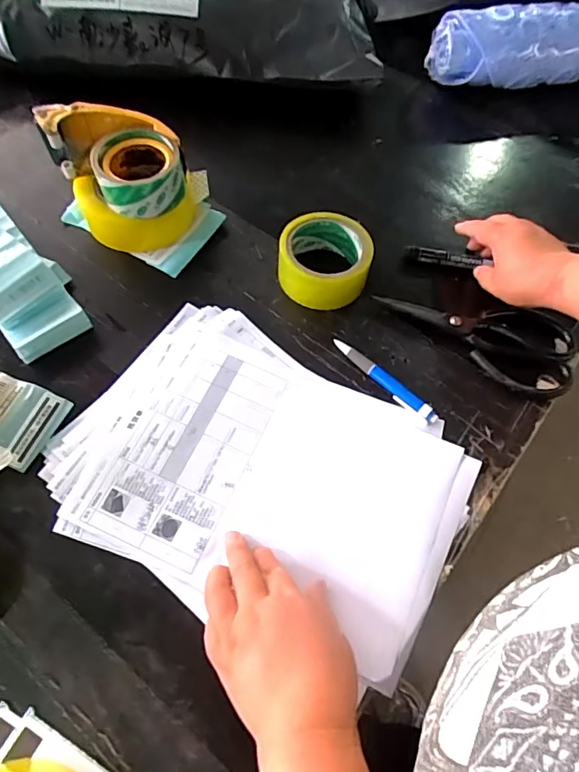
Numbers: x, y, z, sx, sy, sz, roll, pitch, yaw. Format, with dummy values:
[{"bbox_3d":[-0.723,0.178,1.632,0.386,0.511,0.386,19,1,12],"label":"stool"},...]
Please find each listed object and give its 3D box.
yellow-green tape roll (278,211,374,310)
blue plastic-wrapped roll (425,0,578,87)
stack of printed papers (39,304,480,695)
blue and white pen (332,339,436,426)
[{"bbox_3d":[0.037,-0.136,0.542,0.093,0.047,0.097,2,63,-3],"label":"yellow-green tape roll"},{"bbox_3d":[0.464,-0.505,0.738,0.539,0.090,0.081,-10,64,-9],"label":"blue plastic-wrapped roll"},{"bbox_3d":[-0.023,0.077,0.449,0.338,0.014,0.240,30,65,11],"label":"stack of printed papers"},{"bbox_3d":[0.093,-0.007,0.495,0.015,0.011,0.124,-40,72,-21],"label":"blue and white pen"}]

